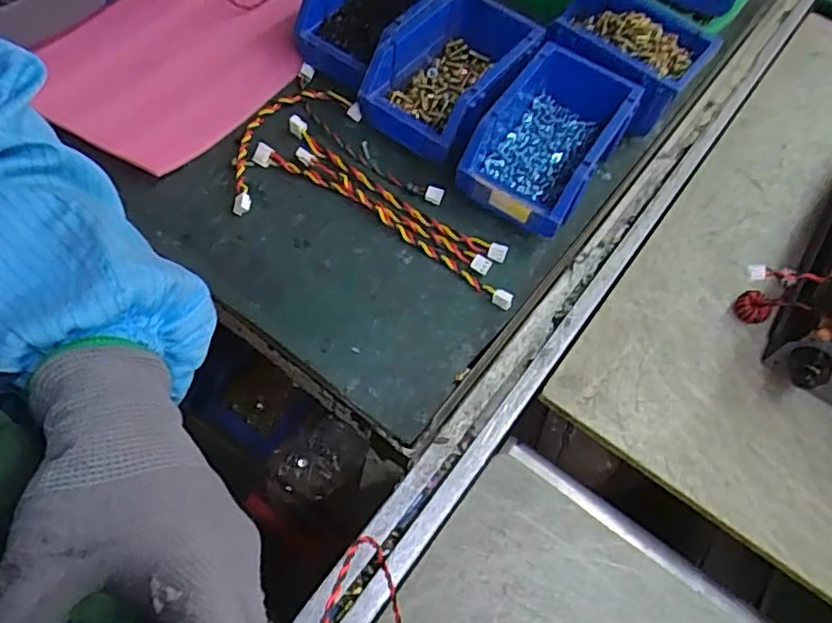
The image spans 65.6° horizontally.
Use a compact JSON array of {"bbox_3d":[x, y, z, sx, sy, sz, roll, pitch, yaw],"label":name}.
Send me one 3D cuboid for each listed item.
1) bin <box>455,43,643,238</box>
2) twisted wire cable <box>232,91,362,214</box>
[{"bbox_3d":[0.123,-0.160,0.592,0.106,0.067,0.179,30,60,13],"label":"bin"},{"bbox_3d":[-0.127,-0.156,0.590,0.072,0.014,0.162,35,66,20],"label":"twisted wire cable"}]

